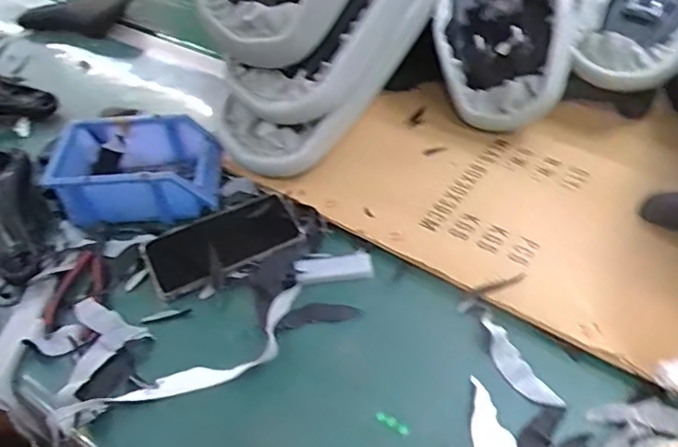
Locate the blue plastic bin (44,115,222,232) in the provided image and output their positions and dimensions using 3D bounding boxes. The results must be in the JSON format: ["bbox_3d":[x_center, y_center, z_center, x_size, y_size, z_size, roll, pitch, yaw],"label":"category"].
[{"bbox_3d":[-0.236,-0.062,0.702,0.185,0.073,0.120,1,46,4],"label":"blue plastic bin"}]

